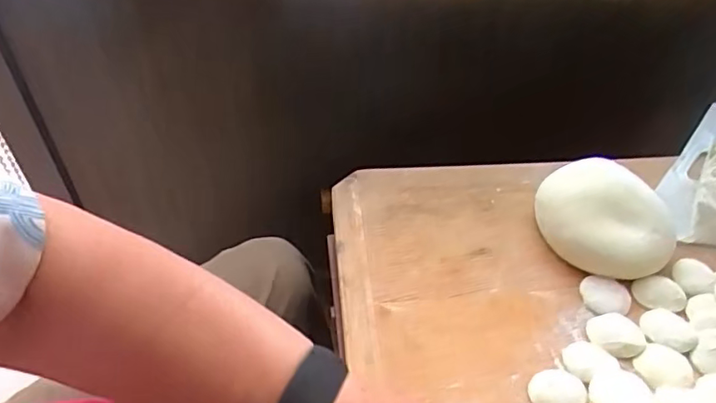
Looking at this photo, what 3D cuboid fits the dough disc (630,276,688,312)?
[{"bbox_3d":[0.258,0.078,0.476,0.048,0.009,0.032,-5,45,-8],"label":"dough disc"}]

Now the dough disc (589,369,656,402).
[{"bbox_3d":[0.190,0.141,0.405,0.044,0.004,0.040,1,44,-1],"label":"dough disc"}]

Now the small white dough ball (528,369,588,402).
[{"bbox_3d":[0.145,0.139,0.409,0.039,0.005,0.037,1,44,-1],"label":"small white dough ball"}]

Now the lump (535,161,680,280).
[{"bbox_3d":[0.222,0.012,0.507,0.115,0.054,0.103,14,46,11],"label":"lump"}]

